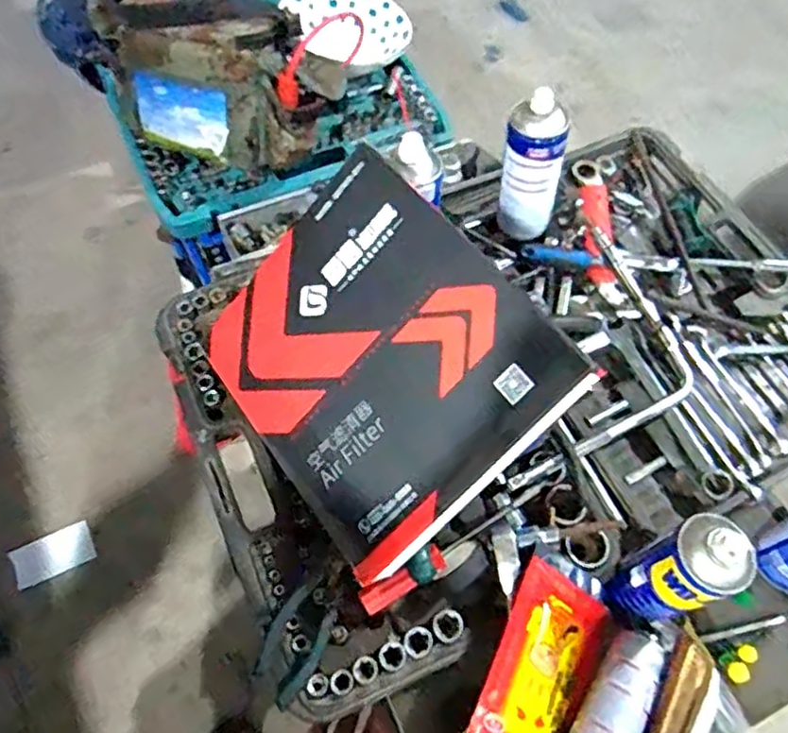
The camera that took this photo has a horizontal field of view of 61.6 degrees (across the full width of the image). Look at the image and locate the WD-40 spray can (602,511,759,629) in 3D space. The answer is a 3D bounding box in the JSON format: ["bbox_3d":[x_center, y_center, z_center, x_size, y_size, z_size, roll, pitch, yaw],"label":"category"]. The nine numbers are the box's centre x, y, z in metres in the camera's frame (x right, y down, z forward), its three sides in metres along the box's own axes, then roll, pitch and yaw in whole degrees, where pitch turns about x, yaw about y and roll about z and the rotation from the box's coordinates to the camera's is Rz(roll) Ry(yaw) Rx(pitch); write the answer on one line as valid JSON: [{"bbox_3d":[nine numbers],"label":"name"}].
[{"bbox_3d":[0.240,0.179,0.565,0.068,0.158,0.064,1,63,-3],"label":"WD-40 spray can"}]

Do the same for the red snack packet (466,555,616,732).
[{"bbox_3d":[0.133,0.265,0.585,0.115,0.022,0.158,39,63,-22],"label":"red snack packet"}]

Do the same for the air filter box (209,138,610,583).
[{"bbox_3d":[-0.015,-0.008,0.586,0.267,0.044,0.299,-46,67,16],"label":"air filter box"}]

